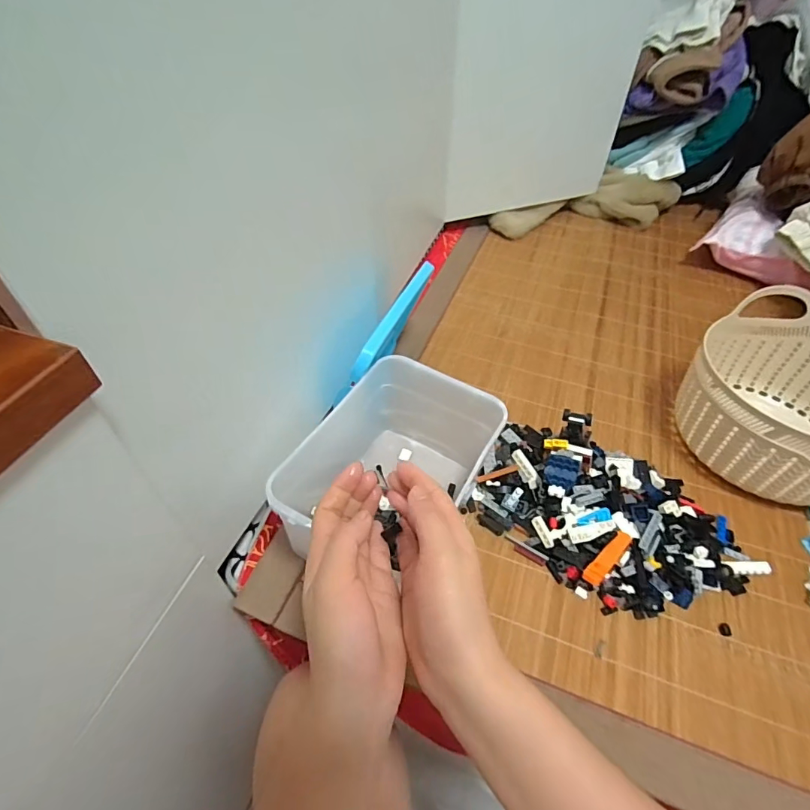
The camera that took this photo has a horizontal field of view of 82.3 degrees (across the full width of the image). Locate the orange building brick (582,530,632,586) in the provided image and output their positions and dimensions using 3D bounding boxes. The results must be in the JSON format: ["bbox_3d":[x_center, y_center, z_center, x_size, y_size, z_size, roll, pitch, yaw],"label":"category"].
[{"bbox_3d":[0.199,0.149,0.453,0.072,0.007,0.016,-33,57,-27],"label":"orange building brick"}]

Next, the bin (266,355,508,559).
[{"bbox_3d":[-0.014,0.073,0.465,0.145,0.120,0.208,25,52,20],"label":"bin"}]

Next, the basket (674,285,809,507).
[{"bbox_3d":[0.445,-0.002,0.540,0.227,0.140,0.218,-25,53,-22],"label":"basket"}]

